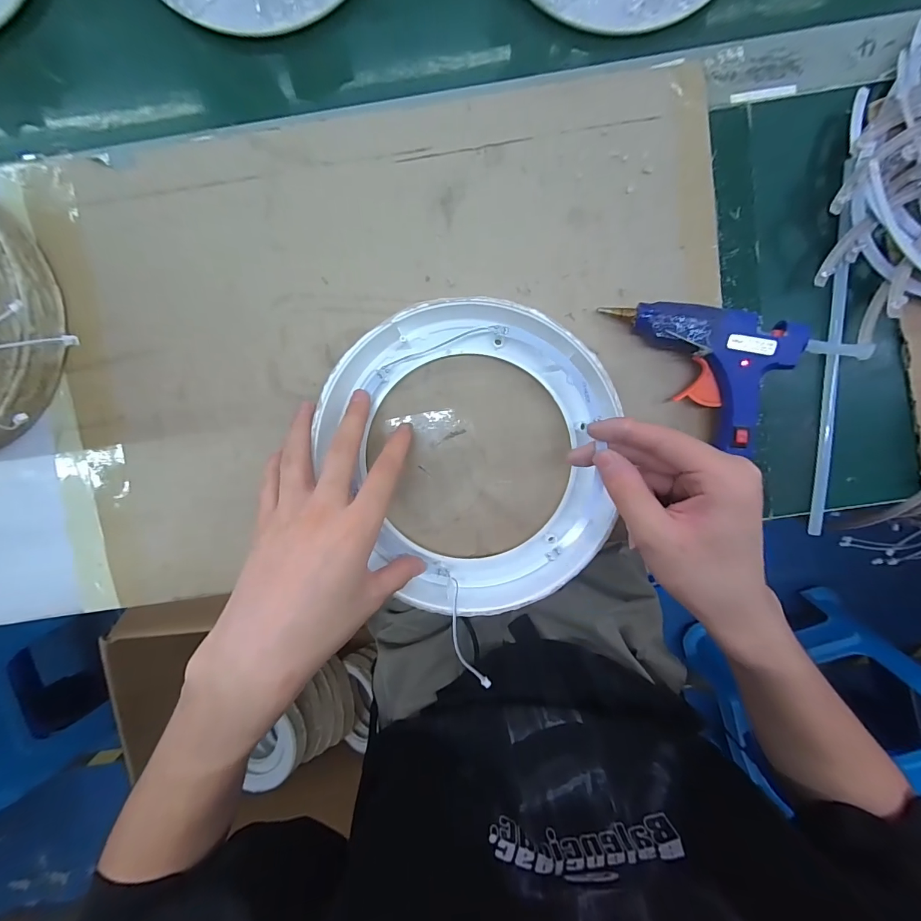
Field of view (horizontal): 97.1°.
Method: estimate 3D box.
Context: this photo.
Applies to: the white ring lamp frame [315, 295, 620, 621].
[{"bbox_3d":[0.004,0.001,0.294,0.200,0.033,0.212,0,96,1],"label":"white ring lamp frame"}]

